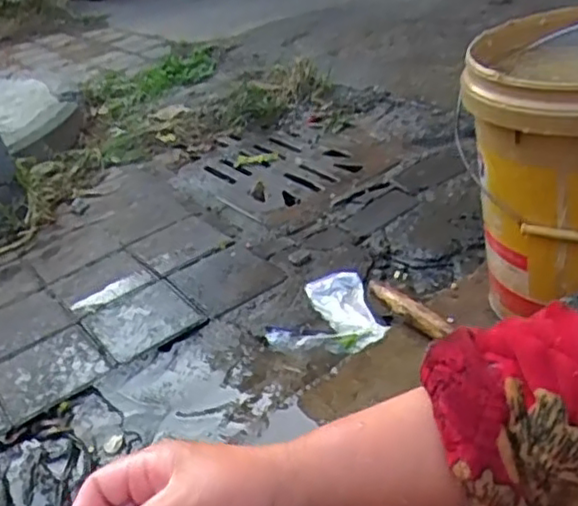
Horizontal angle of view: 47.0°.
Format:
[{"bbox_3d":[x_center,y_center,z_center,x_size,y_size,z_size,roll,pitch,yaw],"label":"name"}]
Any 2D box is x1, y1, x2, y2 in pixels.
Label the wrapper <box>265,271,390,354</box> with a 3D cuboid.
[{"bbox_3d":[0.058,0.120,1.236,0.203,0.026,0.211,-13,36,-9],"label":"wrapper"}]

